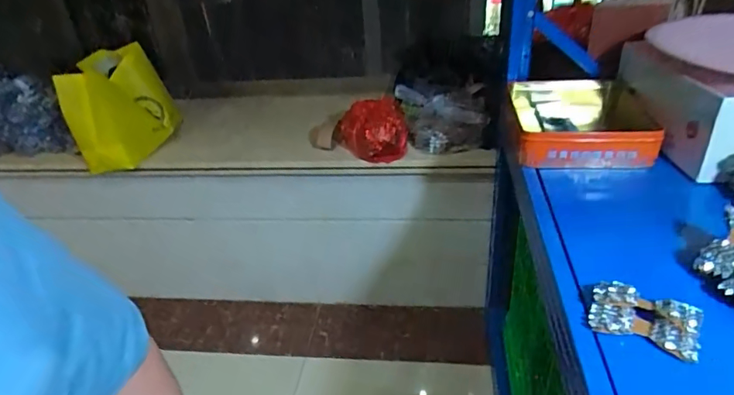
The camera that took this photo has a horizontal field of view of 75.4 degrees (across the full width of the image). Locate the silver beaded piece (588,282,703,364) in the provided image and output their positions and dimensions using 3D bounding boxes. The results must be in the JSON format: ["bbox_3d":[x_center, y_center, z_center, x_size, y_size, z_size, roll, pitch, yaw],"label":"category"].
[{"bbox_3d":[0.253,0.109,0.434,0.087,0.022,0.048,16,36,29],"label":"silver beaded piece"}]

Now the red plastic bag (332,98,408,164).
[{"bbox_3d":[0.011,-0.164,1.155,0.166,0.105,0.166,-11,32,-11],"label":"red plastic bag"}]

